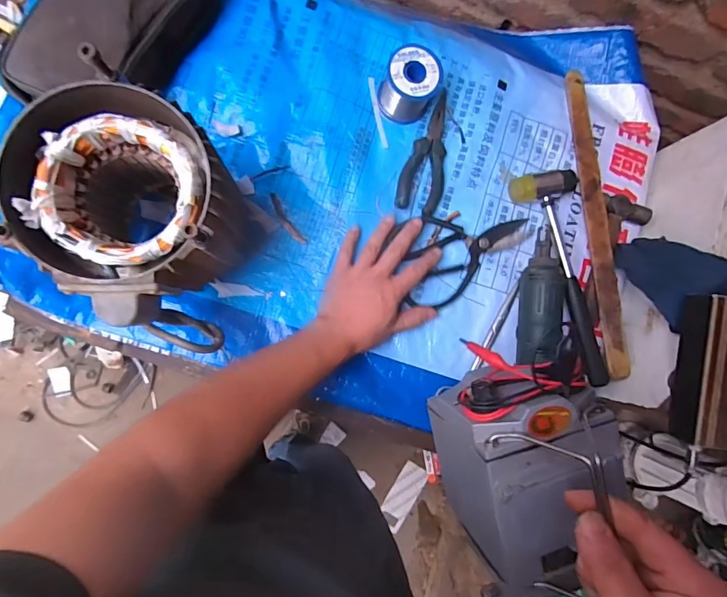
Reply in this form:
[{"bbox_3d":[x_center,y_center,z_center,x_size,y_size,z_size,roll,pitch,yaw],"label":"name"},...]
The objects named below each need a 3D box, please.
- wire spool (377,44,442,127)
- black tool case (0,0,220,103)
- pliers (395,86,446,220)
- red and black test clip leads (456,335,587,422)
[{"bbox_3d":[0.054,-0.249,0.521,0.061,0.061,0.059,0,88,-8],"label":"wire spool"},{"bbox_3d":[-0.257,-0.294,0.469,0.130,0.072,0.233,25,85,-7],"label":"black tool case"},{"bbox_3d":[0.083,-0.180,0.542,0.056,0.017,0.155,17,86,-7],"label":"pliers"},{"bbox_3d":[0.118,0.055,0.344,0.099,0.058,0.045,-16,90,-9],"label":"red and black test clip leads"}]

